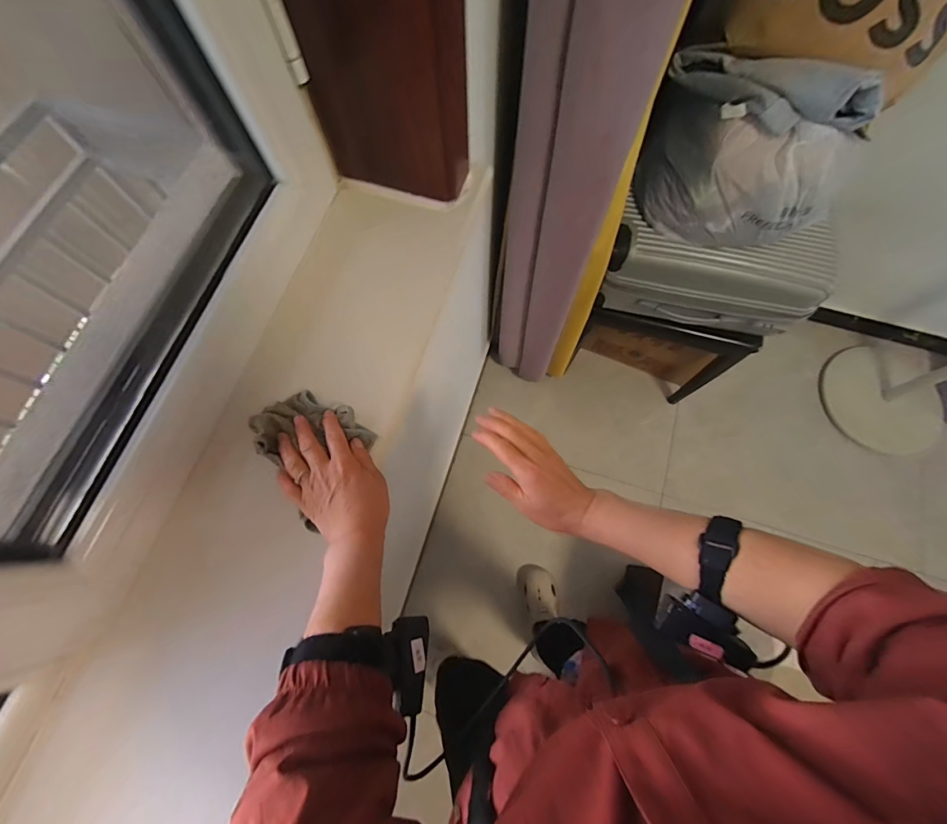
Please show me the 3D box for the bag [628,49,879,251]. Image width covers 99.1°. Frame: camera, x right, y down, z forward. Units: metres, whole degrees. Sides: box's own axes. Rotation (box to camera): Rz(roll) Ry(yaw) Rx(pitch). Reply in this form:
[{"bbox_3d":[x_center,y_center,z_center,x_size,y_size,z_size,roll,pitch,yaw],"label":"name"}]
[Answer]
[{"bbox_3d":[0.437,-0.420,0.655,0.318,0.244,0.159,29,75,8],"label":"bag"}]

